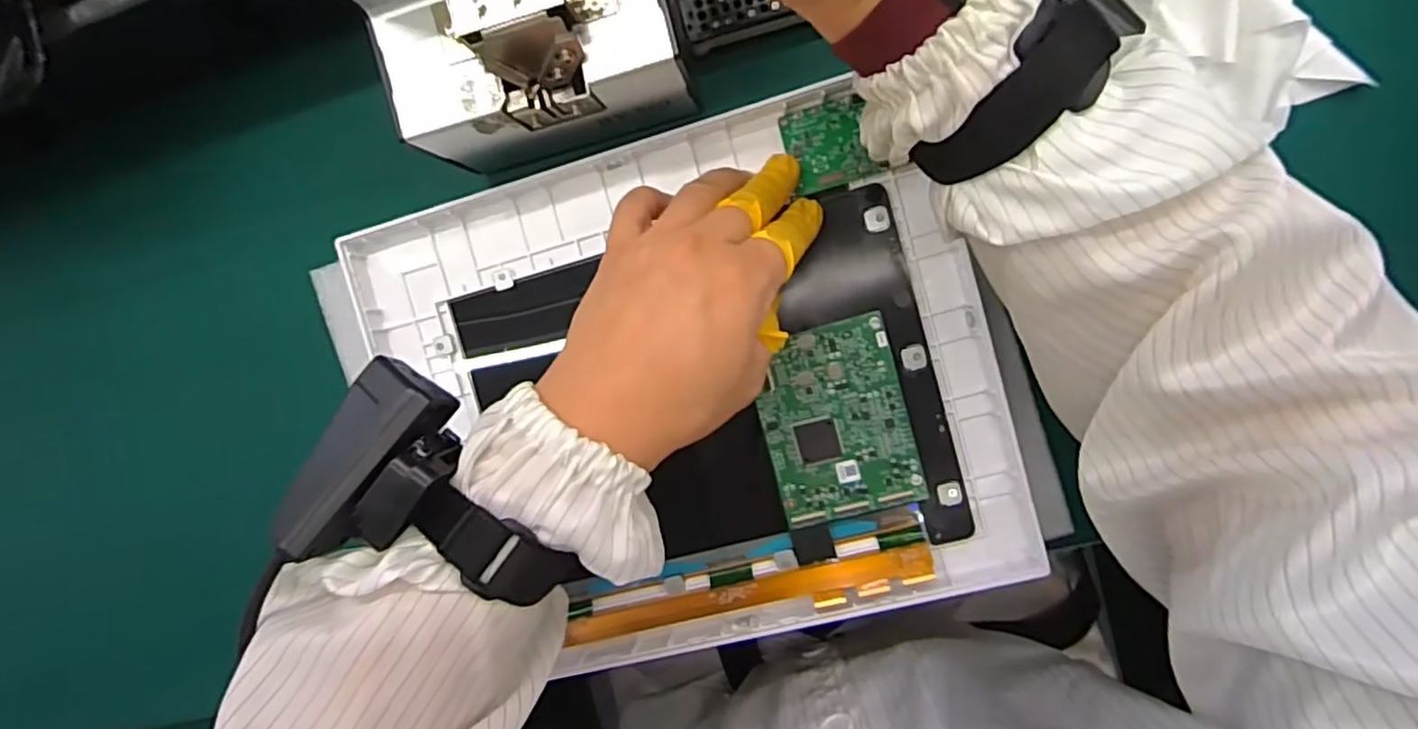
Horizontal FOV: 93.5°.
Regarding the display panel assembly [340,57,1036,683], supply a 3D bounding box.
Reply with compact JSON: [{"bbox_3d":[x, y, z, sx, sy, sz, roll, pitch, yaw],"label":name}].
[{"bbox_3d":[-0.010,0.016,0.344,0.302,0.022,0.257,-17,92,7],"label":"display panel assembly"}]

